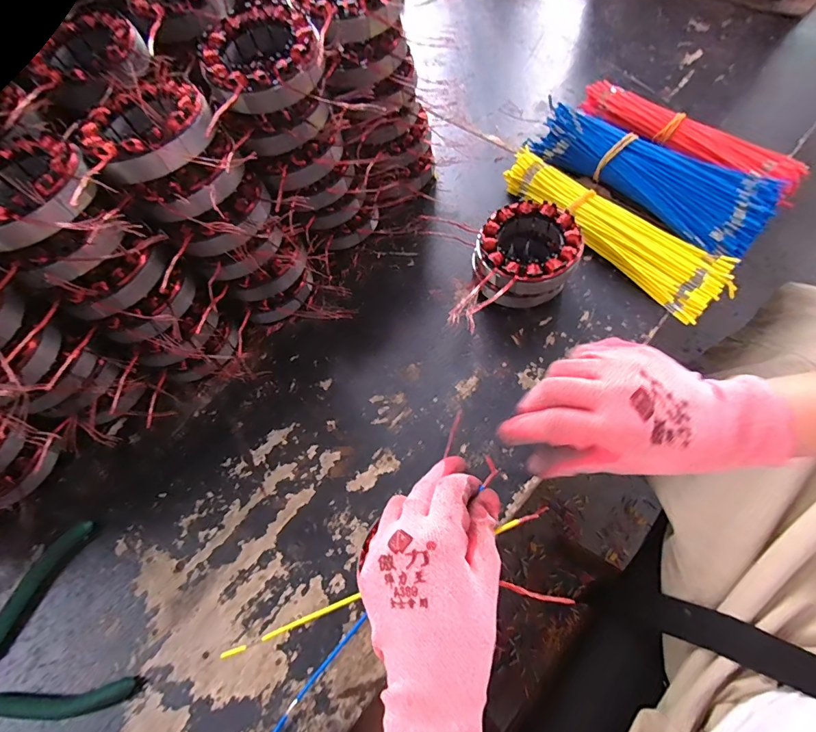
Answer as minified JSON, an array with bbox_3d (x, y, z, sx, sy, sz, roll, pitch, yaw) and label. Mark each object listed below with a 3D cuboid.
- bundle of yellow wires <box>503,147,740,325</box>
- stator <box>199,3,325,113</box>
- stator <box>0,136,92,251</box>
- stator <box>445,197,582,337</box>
[{"bbox_3d":[0.206,-0.143,0.415,0.068,0.032,0.238,-37,66,-13],"label":"bundle of yellow wires"},{"bbox_3d":[-0.108,-0.230,0.305,0.084,0.030,0.084,-15,64,-3],"label":"stator"},{"bbox_3d":[-0.250,-0.113,0.266,0.082,0.028,0.081,-2,64,4],"label":"stator"},{"bbox_3d":[0.107,-0.096,0.380,0.083,0.066,0.088,27,69,17],"label":"stator"}]

